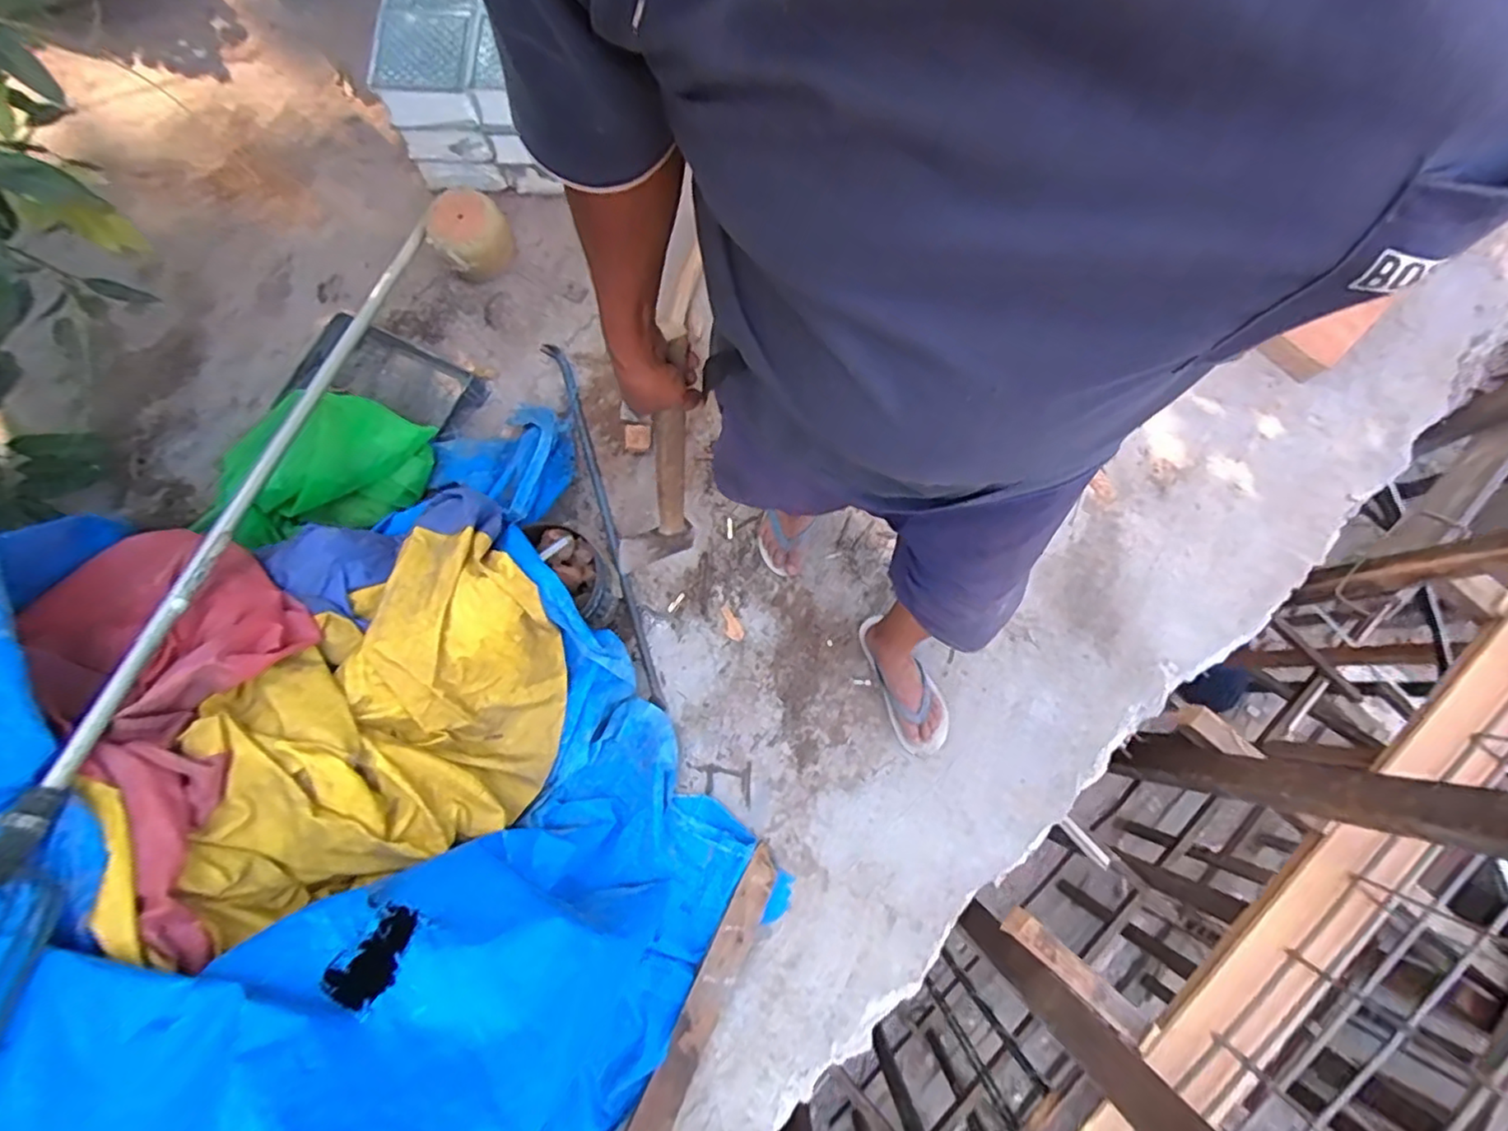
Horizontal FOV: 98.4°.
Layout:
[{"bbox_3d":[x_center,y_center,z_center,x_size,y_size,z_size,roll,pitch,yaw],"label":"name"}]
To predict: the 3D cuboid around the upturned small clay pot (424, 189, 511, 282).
[{"bbox_3d":[-0.616,-0.714,1.417,0.153,0.130,0.161,0,78,1],"label":"upturned small clay pot"}]

